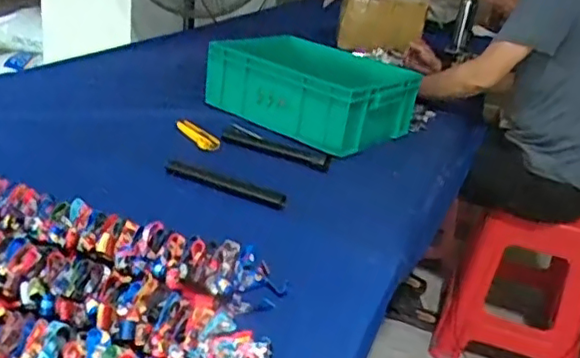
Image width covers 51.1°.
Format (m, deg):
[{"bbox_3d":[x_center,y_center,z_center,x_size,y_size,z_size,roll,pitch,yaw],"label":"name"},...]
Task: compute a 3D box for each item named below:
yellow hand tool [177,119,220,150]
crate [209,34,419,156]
[{"bbox_3d":[-0.183,-0.086,1.201,0.031,0.023,0.105,-16,34,-43],"label":"yellow hand tool"},{"bbox_3d":[0.042,-0.208,1.322,0.387,0.129,0.264,25,29,33],"label":"crate"}]

